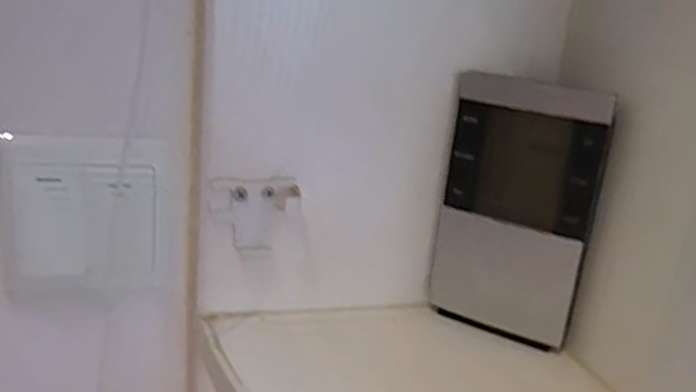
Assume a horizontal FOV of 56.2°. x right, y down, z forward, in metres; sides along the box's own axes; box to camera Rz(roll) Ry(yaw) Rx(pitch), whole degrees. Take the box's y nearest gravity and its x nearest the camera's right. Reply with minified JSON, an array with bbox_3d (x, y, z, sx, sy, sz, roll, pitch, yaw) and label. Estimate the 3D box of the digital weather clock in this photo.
[{"bbox_3d":[0.090,0.009,0.357,0.078,0.138,0.018,18,21,32],"label":"digital weather clock"}]

